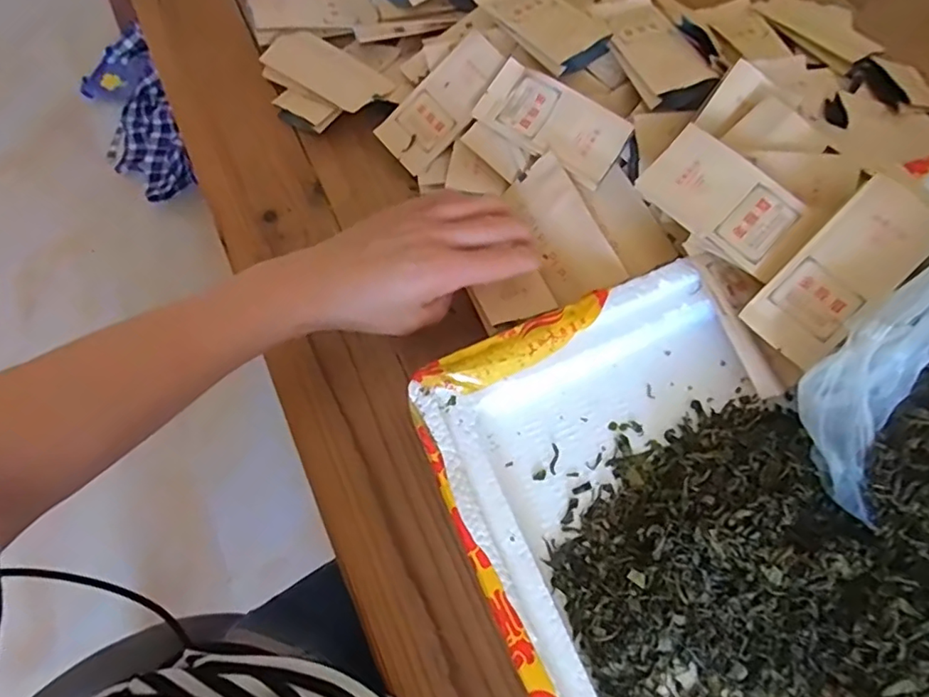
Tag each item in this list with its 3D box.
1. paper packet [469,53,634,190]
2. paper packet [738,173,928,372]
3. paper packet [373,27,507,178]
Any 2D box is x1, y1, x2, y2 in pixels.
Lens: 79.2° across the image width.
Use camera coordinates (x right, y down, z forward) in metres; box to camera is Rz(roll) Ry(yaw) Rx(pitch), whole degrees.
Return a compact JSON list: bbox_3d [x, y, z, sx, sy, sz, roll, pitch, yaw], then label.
[{"bbox_3d":[0.063,-0.164,0.407,0.107,0.007,0.050,36,98,11],"label":"paper packet"},{"bbox_3d":[0.219,-0.043,0.325,0.051,0.004,0.109,42,102,8],"label":"paper packet"},{"bbox_3d":[-0.017,-0.190,0.433,0.054,0.007,0.109,45,99,15],"label":"paper packet"}]

